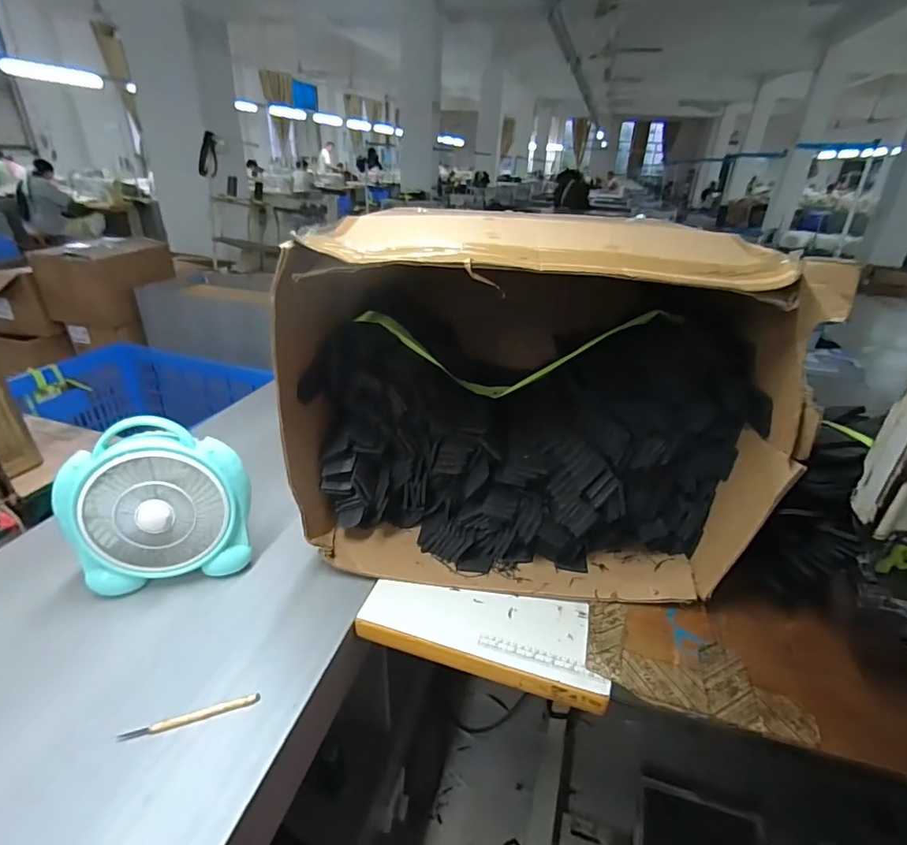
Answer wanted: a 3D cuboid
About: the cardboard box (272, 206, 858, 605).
[{"bbox_3d":[0.130,-0.076,0.846,0.650,0.494,0.527,6,28,7],"label":"cardboard box"}]

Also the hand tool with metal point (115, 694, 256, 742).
[{"bbox_3d":[-0.308,0.346,0.570,0.148,0.010,0.012,-7,30,-18],"label":"hand tool with metal point"}]

